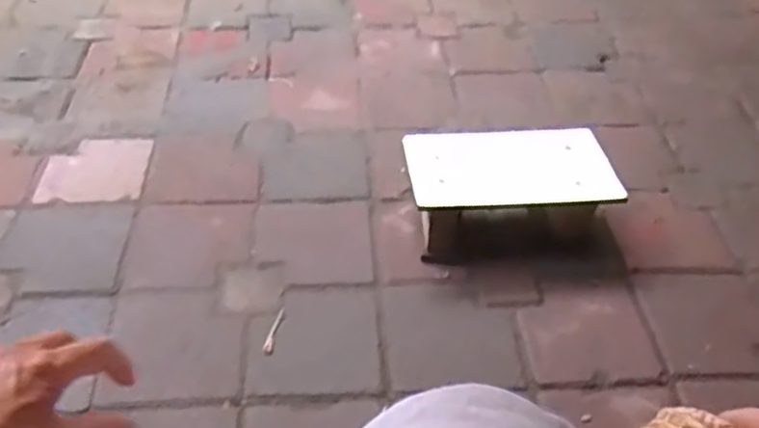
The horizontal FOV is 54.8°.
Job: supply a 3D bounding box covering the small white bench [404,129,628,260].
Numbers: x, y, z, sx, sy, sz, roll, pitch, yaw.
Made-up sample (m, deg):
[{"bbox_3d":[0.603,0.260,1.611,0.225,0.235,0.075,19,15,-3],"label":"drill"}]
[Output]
[{"bbox_3d":[0.216,-0.047,1.239,0.339,0.102,0.202,-4,45,-7],"label":"small white bench"}]

